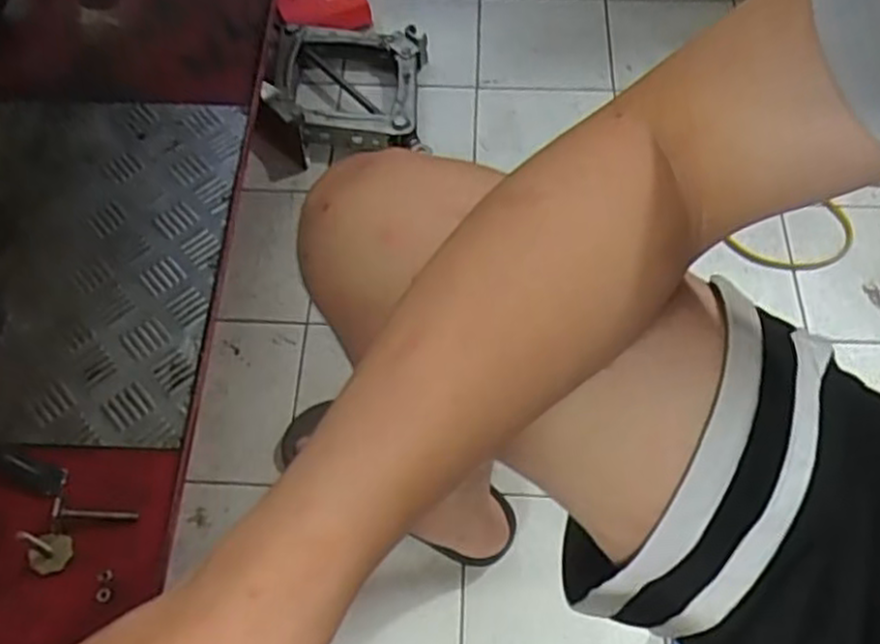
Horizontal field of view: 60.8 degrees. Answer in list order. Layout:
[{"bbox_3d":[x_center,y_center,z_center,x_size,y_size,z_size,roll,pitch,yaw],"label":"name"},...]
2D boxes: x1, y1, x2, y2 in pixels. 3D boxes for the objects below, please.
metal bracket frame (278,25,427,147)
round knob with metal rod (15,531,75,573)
[{"bbox_3d":[-0.118,-0.328,1.076,0.222,0.090,0.213,-9,62,-5],"label":"metal bracket frame"},{"bbox_3d":[-0.311,0.176,0.583,0.028,0.052,0.031,21,64,12],"label":"round knob with metal rod"}]

